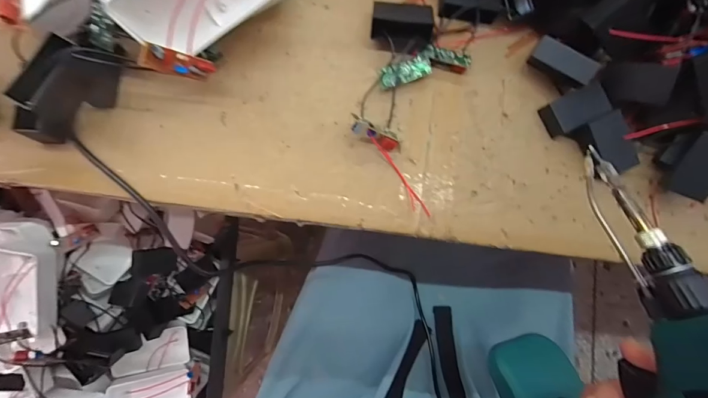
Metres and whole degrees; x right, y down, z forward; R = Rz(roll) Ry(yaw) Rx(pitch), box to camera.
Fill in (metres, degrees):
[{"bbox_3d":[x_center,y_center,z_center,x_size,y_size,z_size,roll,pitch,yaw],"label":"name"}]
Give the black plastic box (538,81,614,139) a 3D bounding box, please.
[{"bbox_3d":[0.185,-0.075,0.292,0.048,0.020,0.027,-27,87,-8],"label":"black plastic box"}]

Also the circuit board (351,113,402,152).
[{"bbox_3d":[0.018,-0.051,0.277,0.044,0.016,0.013,31,81,-2],"label":"circuit board"}]

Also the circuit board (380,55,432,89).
[{"bbox_3d":[0.041,-0.102,0.282,0.042,0.004,0.016,-23,104,-8],"label":"circuit board"}]

